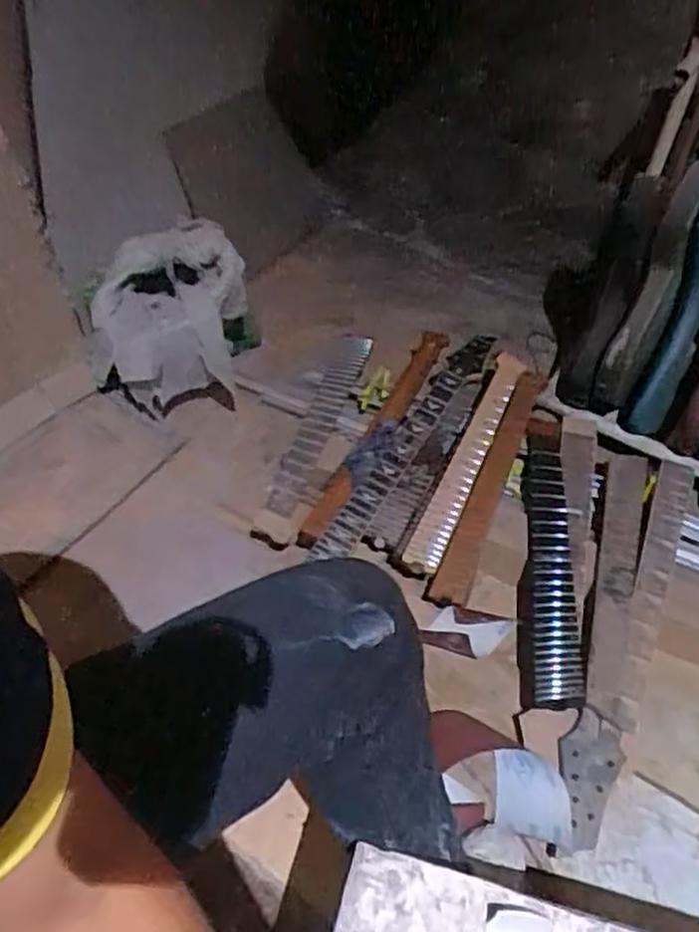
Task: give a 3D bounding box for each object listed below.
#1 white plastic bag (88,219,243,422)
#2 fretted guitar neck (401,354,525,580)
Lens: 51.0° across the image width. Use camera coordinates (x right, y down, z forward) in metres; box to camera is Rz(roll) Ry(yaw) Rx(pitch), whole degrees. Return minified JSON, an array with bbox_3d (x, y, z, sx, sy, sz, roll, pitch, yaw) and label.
[{"bbox_3d":[-0.344,-0.255,1.380,0.289,0.268,0.257,0,50,-2],"label":"white plastic bag"},{"bbox_3d":[0.214,-0.028,1.282,0.054,0.031,0.500,21,52,15],"label":"fretted guitar neck"}]

